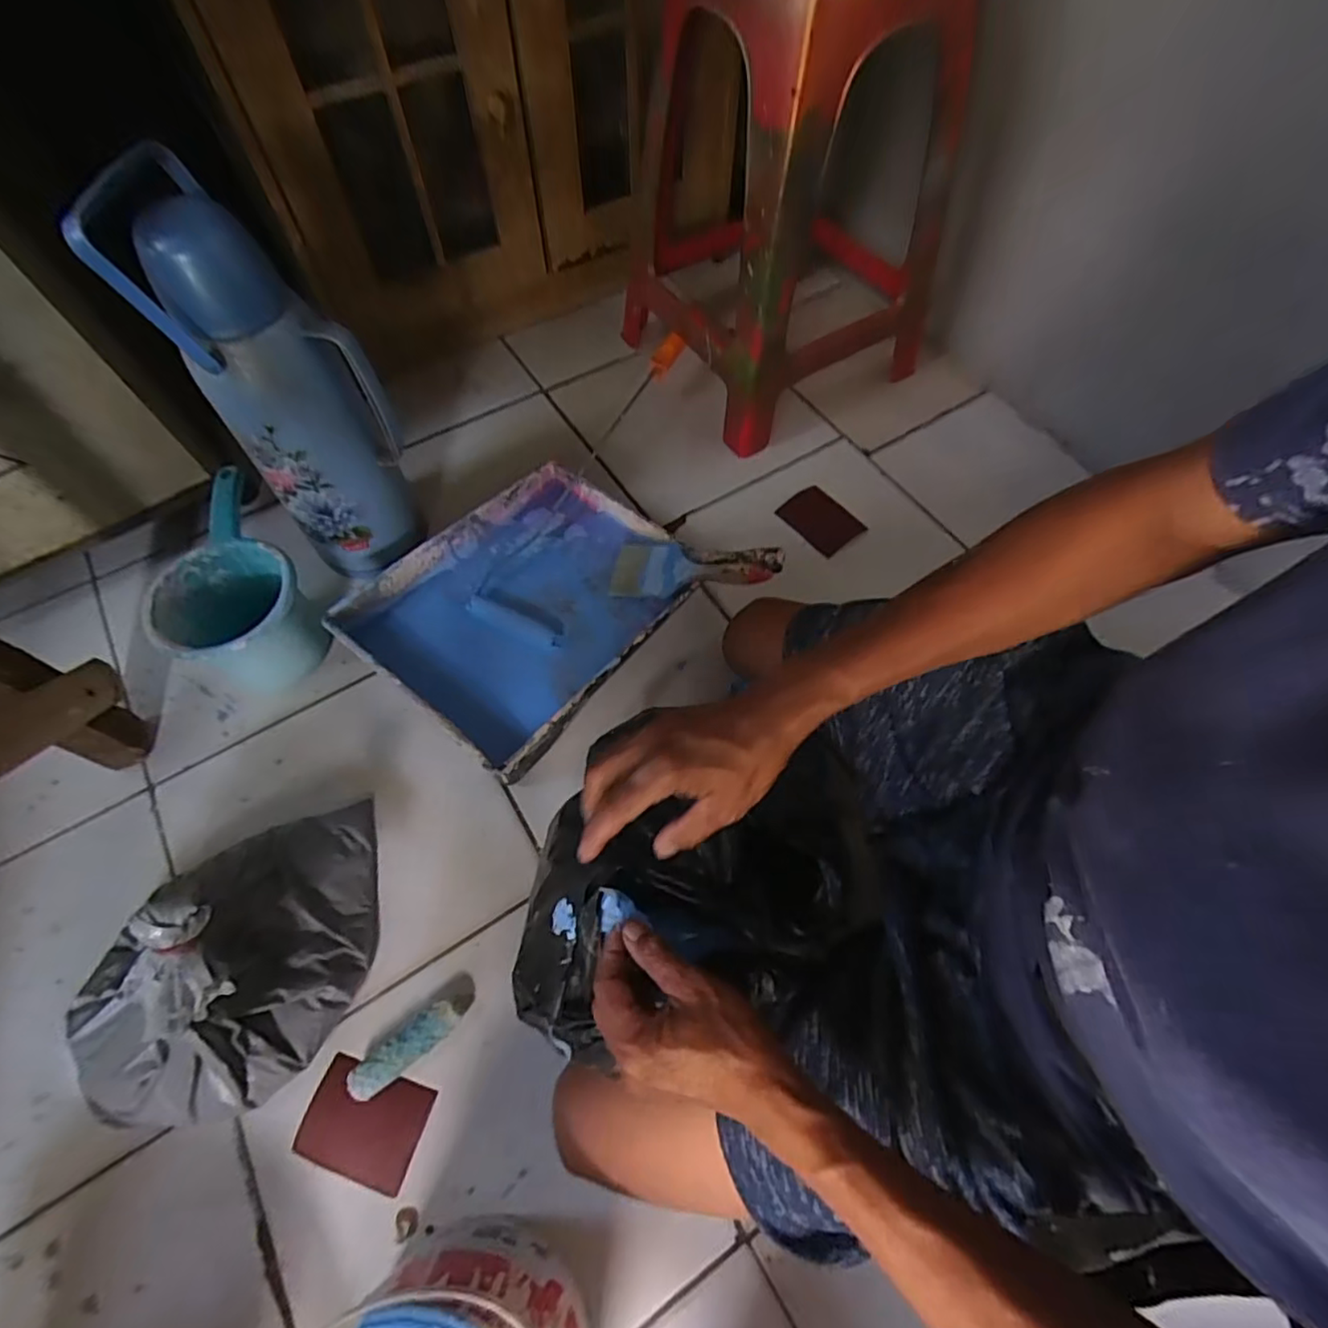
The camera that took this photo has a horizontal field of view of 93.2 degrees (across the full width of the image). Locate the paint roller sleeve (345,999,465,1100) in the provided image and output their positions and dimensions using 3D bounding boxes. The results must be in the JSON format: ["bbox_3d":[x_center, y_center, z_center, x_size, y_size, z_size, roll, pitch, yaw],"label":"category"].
[{"bbox_3d":[-0.229,0.338,0.555,0.097,0.028,0.032,-33,70,-17],"label":"paint roller sleeve"}]

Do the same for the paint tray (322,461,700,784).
[{"bbox_3d":[-0.153,-0.070,0.731,0.275,0.077,0.350,36,68,14],"label":"paint tray"}]

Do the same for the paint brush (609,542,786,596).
[{"bbox_3d":[0.033,-0.115,0.738,0.206,0.024,0.068,0,62,18],"label":"paint brush"}]

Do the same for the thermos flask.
[{"bbox_3d":[-0.365,-0.252,0.627,0.122,0.378,0.146,40,69,19],"label":"thermos flask"}]

